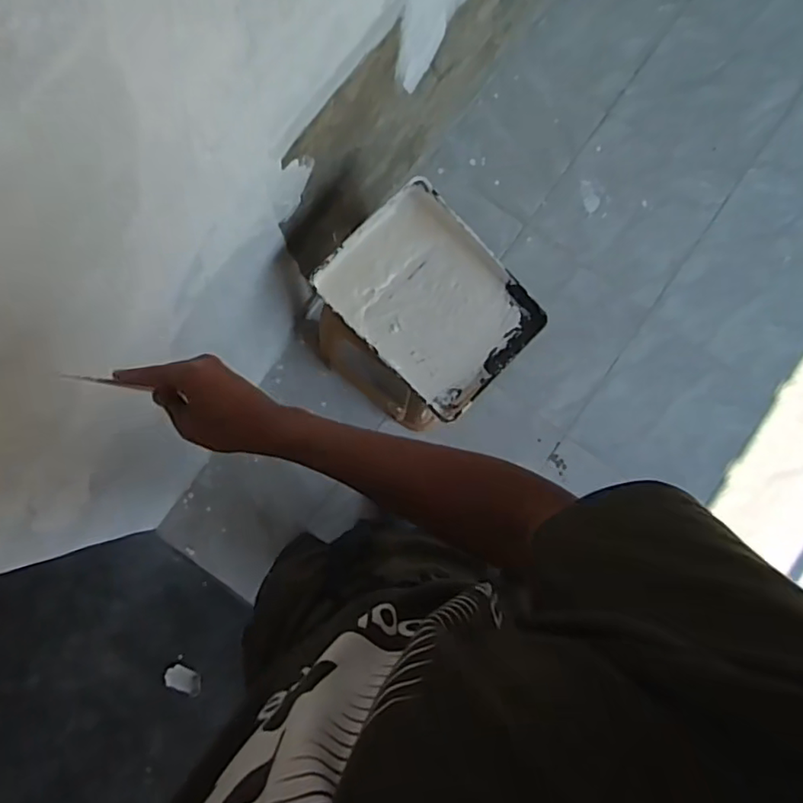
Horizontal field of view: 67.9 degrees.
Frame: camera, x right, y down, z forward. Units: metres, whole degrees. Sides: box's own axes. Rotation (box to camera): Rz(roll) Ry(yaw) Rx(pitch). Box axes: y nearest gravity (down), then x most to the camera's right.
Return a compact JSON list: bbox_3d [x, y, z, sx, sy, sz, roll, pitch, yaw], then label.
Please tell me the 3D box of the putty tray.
[{"bbox_3d":[0.057,-0.183,1.064,0.353,0.085,0.271,44,87,2],"label":"putty tray"}]

